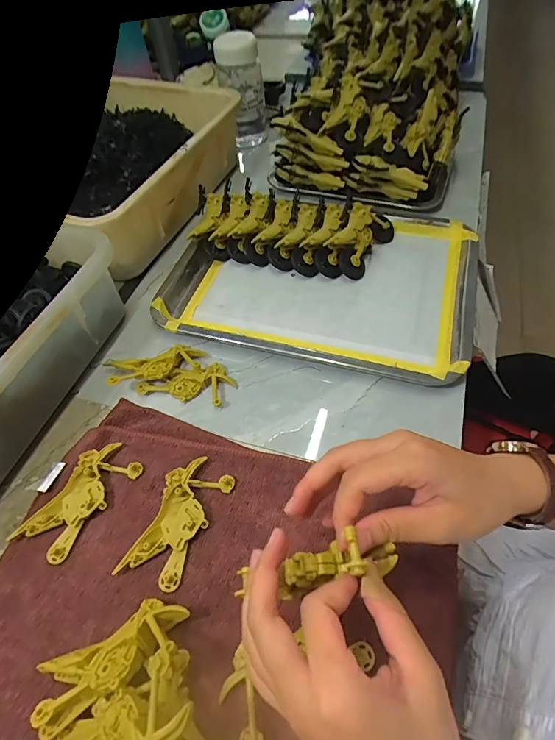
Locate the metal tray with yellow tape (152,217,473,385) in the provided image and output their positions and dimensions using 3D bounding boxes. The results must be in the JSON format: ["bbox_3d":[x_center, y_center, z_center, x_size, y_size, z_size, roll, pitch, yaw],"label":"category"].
[{"bbox_3d":[0.051,-0.108,0.491,0.346,0.024,0.240,12,56,9],"label":"metal tray with yellow tape"}]

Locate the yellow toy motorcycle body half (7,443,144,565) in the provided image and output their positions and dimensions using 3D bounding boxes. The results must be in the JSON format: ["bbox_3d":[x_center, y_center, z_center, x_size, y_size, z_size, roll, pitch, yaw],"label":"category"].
[{"bbox_3d":[-0.167,0.109,0.354,0.050,0.008,0.098,30,60,20],"label":"yellow toy motorcycle body half"}]

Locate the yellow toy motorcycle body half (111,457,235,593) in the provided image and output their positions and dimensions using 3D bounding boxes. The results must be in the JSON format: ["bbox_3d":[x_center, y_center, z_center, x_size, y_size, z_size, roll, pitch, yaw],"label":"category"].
[{"bbox_3d":[-0.081,0.123,0.335,0.048,0.009,0.102,21,58,15],"label":"yellow toy motorcycle body half"}]

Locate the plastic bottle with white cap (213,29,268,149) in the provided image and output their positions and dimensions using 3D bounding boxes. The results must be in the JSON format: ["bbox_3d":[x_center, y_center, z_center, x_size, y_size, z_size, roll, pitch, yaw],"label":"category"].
[{"bbox_3d":[-0.055,-0.439,0.650,0.064,0.153,0.078,-22,32,-14],"label":"plastic bottle with white cap"}]

